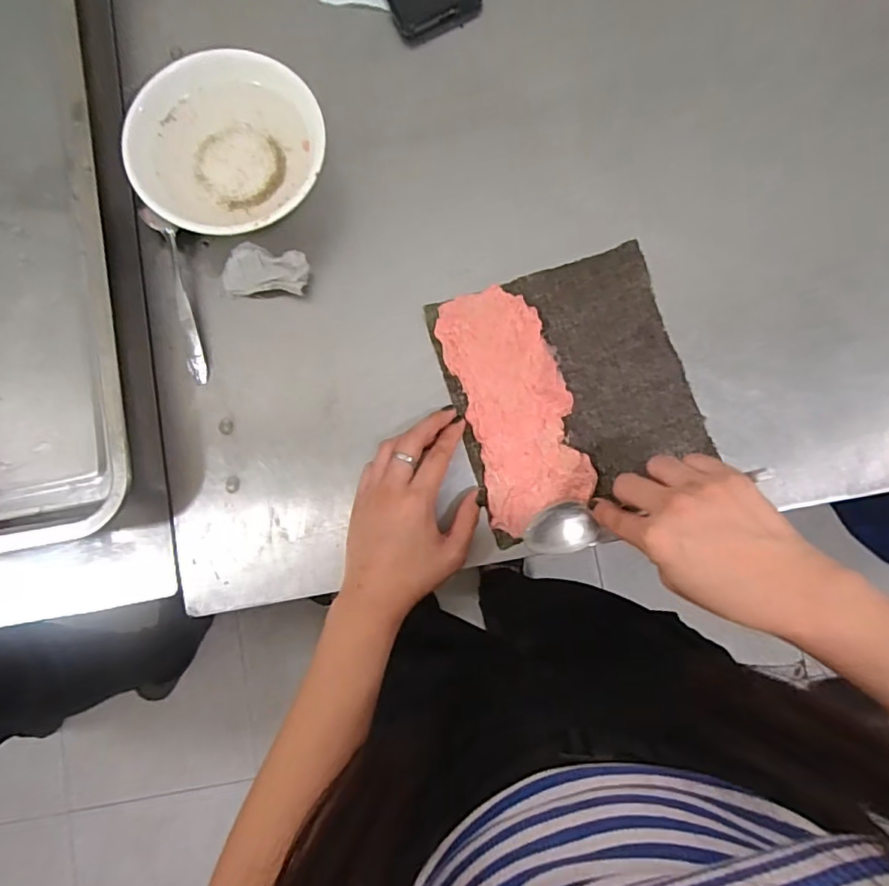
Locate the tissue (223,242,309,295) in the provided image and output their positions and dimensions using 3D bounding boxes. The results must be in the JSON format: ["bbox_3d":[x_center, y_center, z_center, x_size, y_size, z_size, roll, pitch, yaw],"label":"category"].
[{"bbox_3d":[-0.140,-0.136,0.432,0.067,0.016,0.041,6,83,1],"label":"tissue"}]

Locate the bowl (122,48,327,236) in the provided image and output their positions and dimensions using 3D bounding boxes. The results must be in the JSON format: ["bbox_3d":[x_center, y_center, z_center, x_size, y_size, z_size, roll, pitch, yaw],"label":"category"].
[{"bbox_3d":[-0.161,-0.220,0.429,0.143,0.056,0.137,-39,84,-4],"label":"bowl"}]

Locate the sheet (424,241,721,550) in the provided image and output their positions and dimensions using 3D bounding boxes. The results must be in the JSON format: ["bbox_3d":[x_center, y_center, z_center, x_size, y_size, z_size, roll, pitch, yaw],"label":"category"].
[{"bbox_3d":[0.096,-0.046,0.427,0.178,0.015,0.184,-18,83,-2],"label":"sheet"}]

